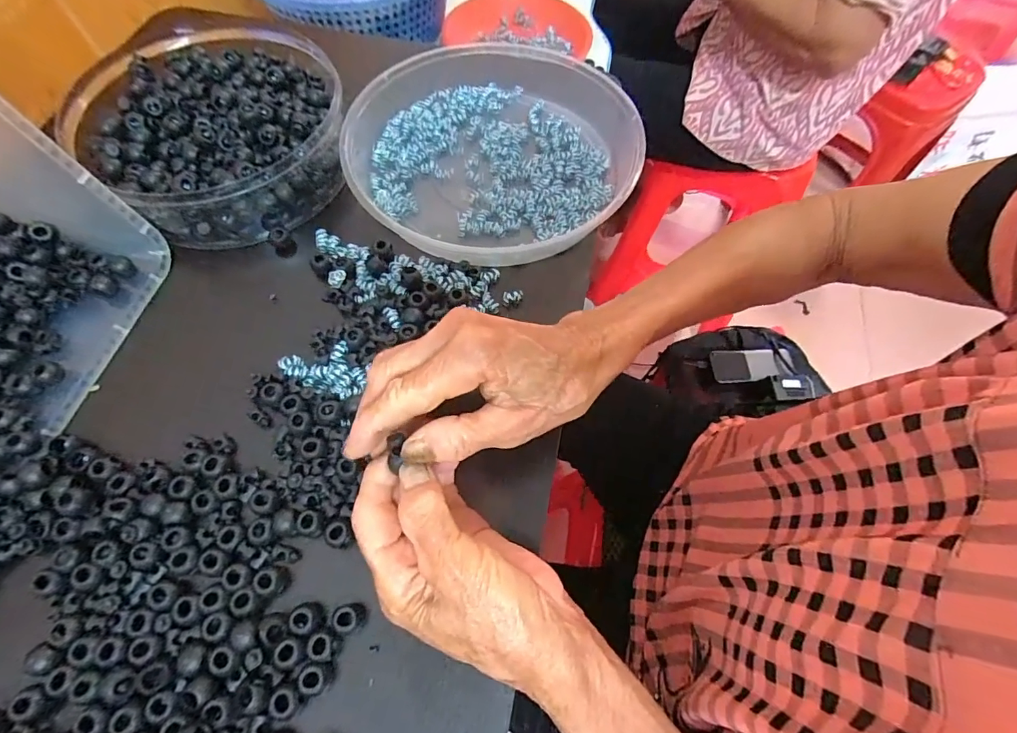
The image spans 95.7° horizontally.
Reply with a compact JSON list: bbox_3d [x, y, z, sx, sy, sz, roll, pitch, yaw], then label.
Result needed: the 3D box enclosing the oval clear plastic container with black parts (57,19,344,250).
[{"bbox_3d":[-0.229,-0.195,0.363,0.191,0.059,0.204,-2,66,-2],"label":"oval clear plastic container with black parts"}]

